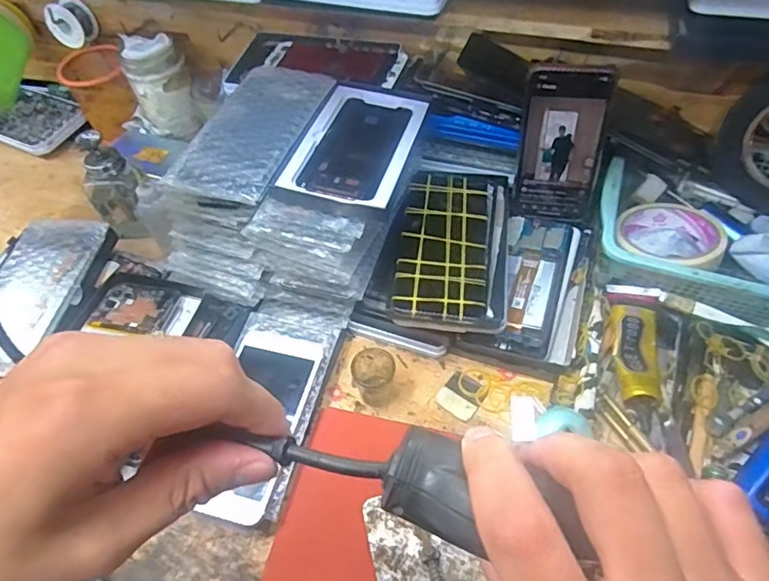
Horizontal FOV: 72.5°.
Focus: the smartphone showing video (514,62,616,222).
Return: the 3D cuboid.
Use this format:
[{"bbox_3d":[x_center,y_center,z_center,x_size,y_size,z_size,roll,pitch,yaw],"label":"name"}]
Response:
[{"bbox_3d":[0.168,-0.137,0.504,0.072,0.152,0.010,9,39,12],"label":"smartphone showing video"}]

